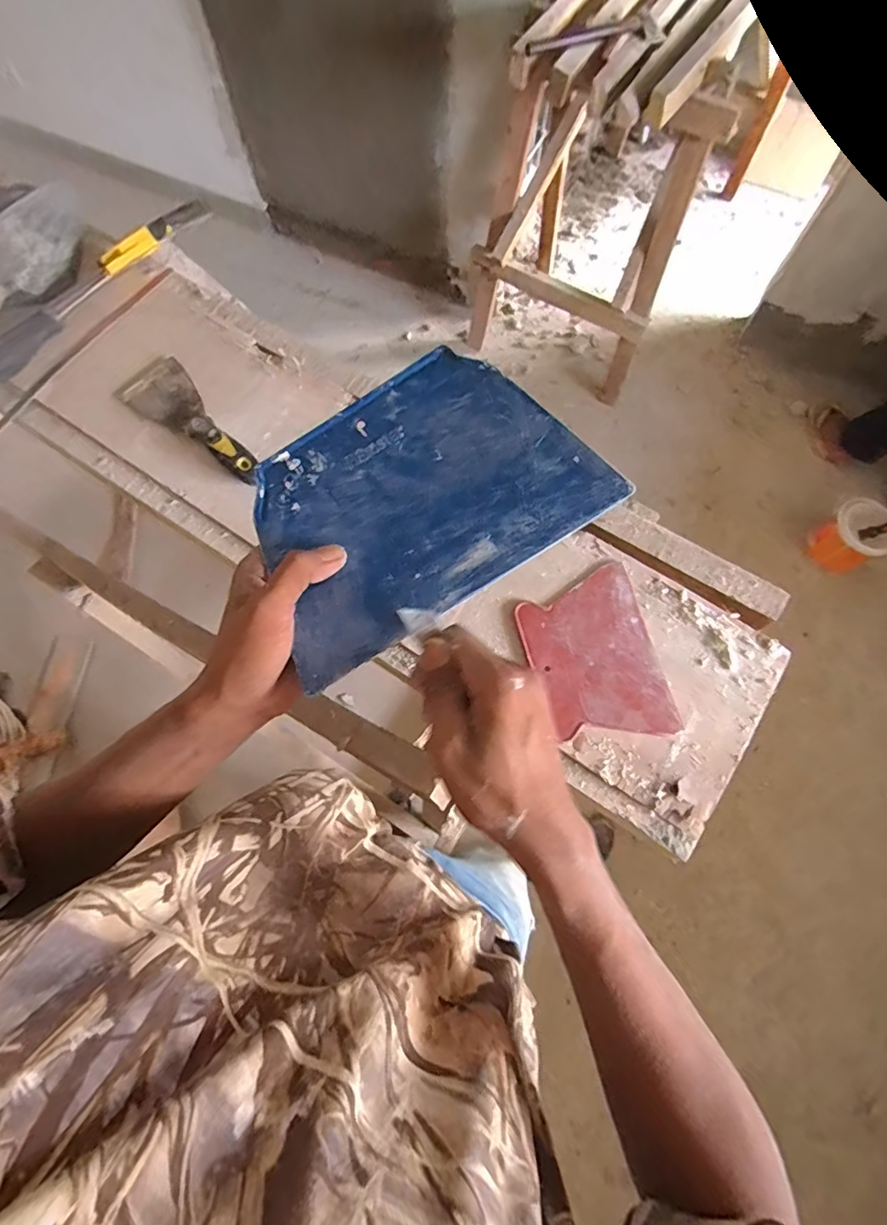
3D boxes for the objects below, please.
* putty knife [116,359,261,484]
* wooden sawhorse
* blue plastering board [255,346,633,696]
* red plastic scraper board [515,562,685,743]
[{"bbox_3d":[-0.267,-0.210,0.585,0.207,0.023,0.071,40,76,12],"label":"putty knife"},{"bbox_3d":[0.422,-1.089,1.519,0.554,0.731,0.420,31,74,10],"label":"wooden sawhorse"},{"bbox_3d":[-0.021,-0.070,0.326,0.203,0.004,0.144,-32,77,2],"label":"blue plastering board"},{"bbox_3d":[0.142,0.042,0.514,0.116,0.008,0.160,-13,72,-4],"label":"red plastic scraper board"}]

